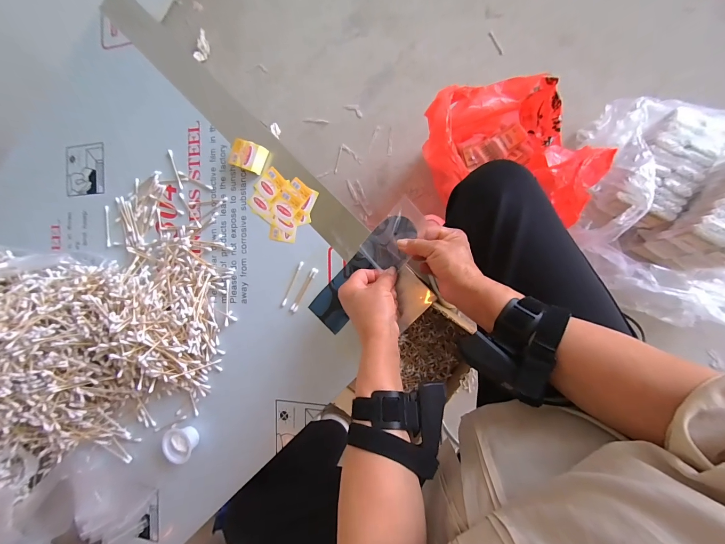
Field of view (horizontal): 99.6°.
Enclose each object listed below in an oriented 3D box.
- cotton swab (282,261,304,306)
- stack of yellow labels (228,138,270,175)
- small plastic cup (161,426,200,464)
[{"bbox_3d":[-0.107,0.018,0.464,0.006,0.004,0.074,26,96,13],"label":"cotton swab"},{"bbox_3d":[-0.175,-0.177,0.473,0.049,0.026,0.041,22,95,13],"label":"stack of yellow labels"},{"bbox_3d":[-0.292,0.275,0.494,0.047,0.034,0.055,-40,81,11],"label":"small plastic cup"}]

